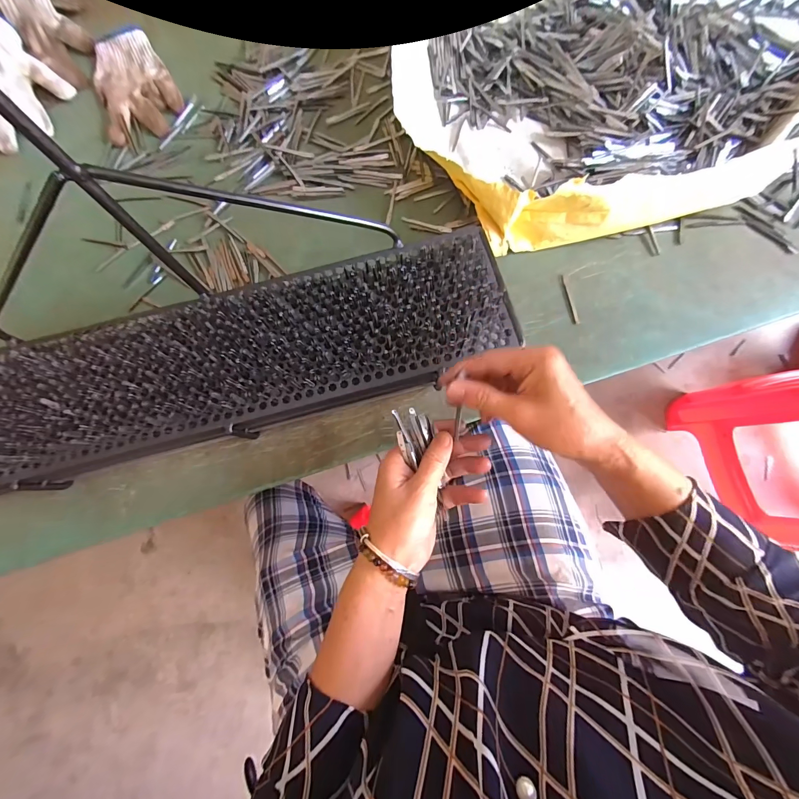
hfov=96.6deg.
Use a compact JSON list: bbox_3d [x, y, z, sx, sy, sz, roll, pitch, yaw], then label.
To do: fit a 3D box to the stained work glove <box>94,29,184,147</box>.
[{"bbox_3d":[-0.381,-0.453,0.514,0.109,0.018,0.169,-22,79,-3],"label":"stained work glove"}]

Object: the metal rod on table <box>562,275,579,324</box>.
[{"bbox_3d":[0.206,-0.122,0.429,0.006,0.004,0.064,-8,79,0],"label":"metal rod on table"}]

